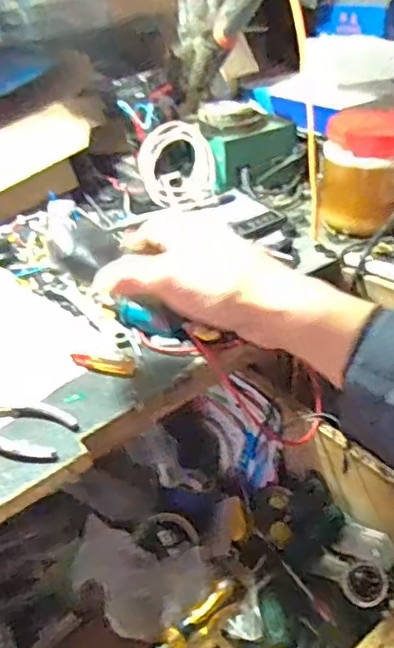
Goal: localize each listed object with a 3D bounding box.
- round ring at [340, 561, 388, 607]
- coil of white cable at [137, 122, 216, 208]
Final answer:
[{"bbox_3d":[0.137,0.214,0.492,0.037,0.017,0.036,-3,35,2],"label":"round ring"},{"bbox_3d":[-0.025,-0.189,0.715,0.084,0.097,0.033,-9,-4,-4],"label":"coil of white cable"}]

